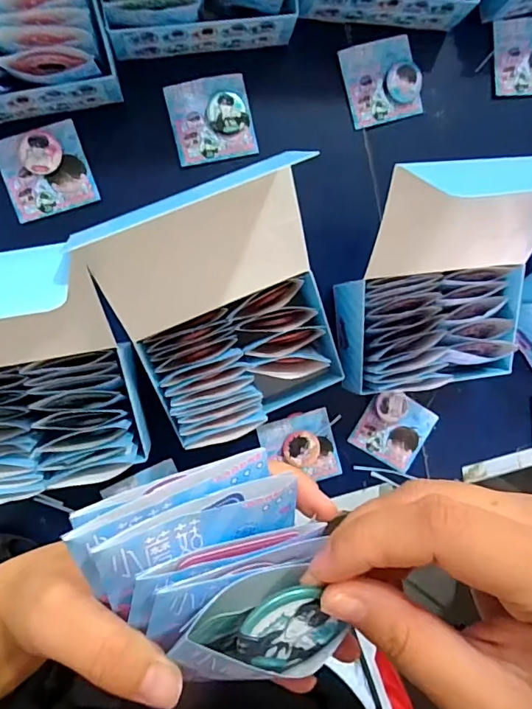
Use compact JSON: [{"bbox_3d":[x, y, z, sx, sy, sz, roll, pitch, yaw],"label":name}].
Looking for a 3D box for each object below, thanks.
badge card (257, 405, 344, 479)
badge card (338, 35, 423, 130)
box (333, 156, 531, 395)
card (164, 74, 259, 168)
[{"bbox_3d":[0.034,0.091,0.455,0.067,0.009,0.065,-16,92,-10],"label":"badge card"},{"bbox_3d":[0.105,-0.247,0.435,0.069,0.013,0.069,-18,99,-6],"label":"badge card"},{"bbox_3d":[0.149,-0.049,0.386,0.161,0.145,0.170,-4,98,-8],"label":"box"},{"bbox_3d":[-0.046,-0.203,0.415,0.069,0.014,0.068,-13,99,-7],"label":"card"}]

